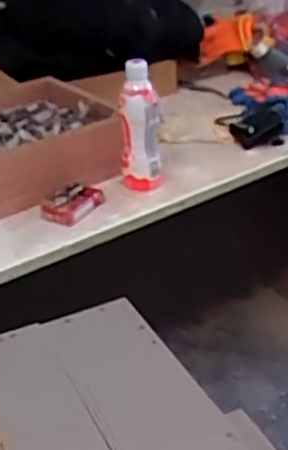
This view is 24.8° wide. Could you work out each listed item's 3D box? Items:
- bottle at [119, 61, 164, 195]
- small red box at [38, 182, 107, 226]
[{"bbox_3d":[-0.005,-0.159,1.051,0.062,0.192,0.064,-1,30,2],"label":"bottle"},{"bbox_3d":[-0.110,-0.035,1.011,0.066,0.029,0.092,11,32,23],"label":"small red box"}]

